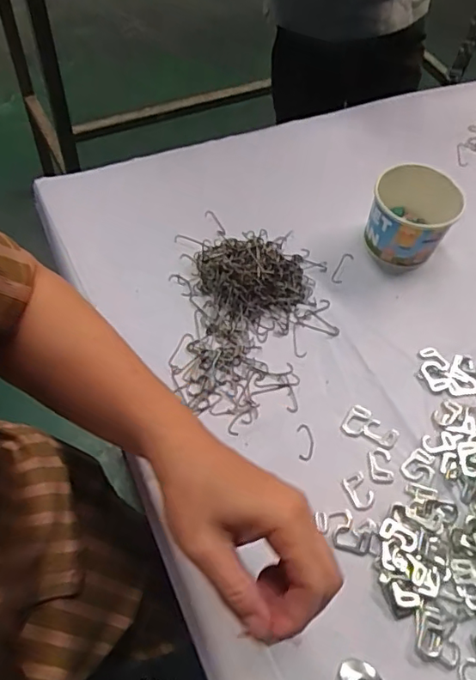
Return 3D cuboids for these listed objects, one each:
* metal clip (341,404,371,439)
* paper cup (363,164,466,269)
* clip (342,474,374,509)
[{"bbox_3d":[0.110,0.075,0.503,0.020,0.004,0.034,28,60,14],"label":"metal clip"},{"bbox_3d":[0.188,-0.133,0.606,0.090,0.080,0.090,2,57,-3],"label":"paper cup"},{"bbox_3d":[0.105,0.130,0.467,0.021,0.004,0.030,-19,60,-15],"label":"clip"}]

